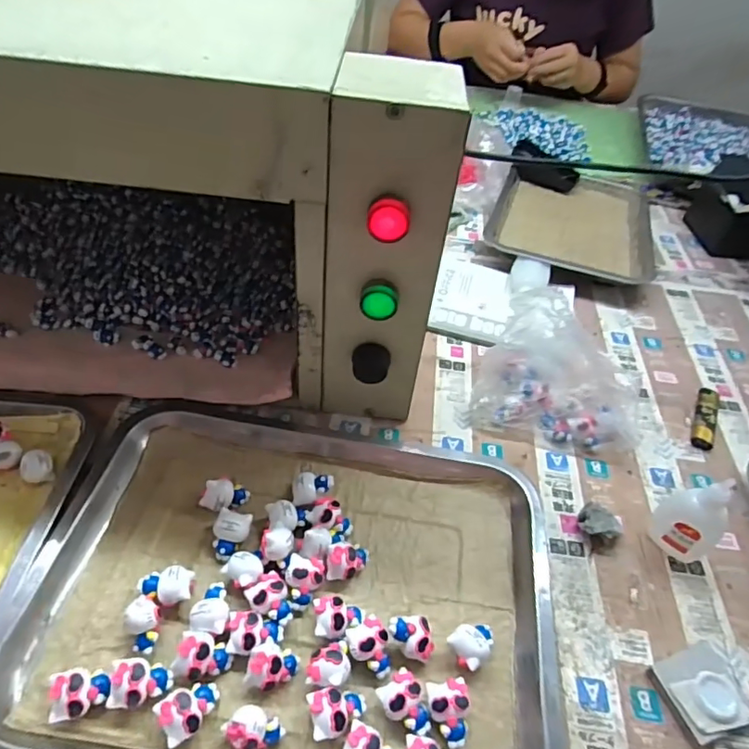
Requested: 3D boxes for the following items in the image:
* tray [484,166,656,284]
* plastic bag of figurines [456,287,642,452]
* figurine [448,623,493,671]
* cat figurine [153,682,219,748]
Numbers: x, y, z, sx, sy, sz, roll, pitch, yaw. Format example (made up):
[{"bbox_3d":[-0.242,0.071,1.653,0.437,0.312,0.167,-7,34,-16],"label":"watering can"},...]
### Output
[{"bbox_3d":[0.281,-0.227,0.776,0.211,0.029,0.288,17,48,10],"label":"tray"},{"bbox_3d":[0.182,-0.014,0.530,0.156,0.094,0.136,14,49,5],"label":"plastic bag of figurines"},{"bbox_3d":[0.066,0.183,0.372,0.033,0.022,0.025,-34,60,-30],"label":"figurine"},{"bbox_3d":[-0.108,0.198,0.323,0.033,0.017,0.025,-24,56,-25],"label":"cat figurine"}]

